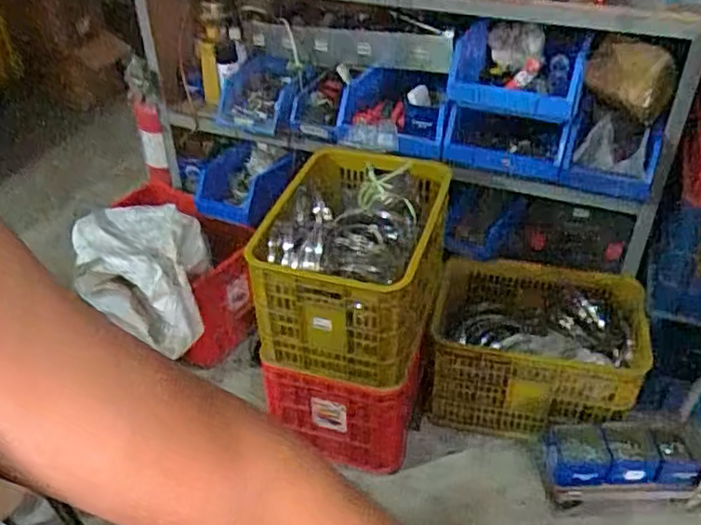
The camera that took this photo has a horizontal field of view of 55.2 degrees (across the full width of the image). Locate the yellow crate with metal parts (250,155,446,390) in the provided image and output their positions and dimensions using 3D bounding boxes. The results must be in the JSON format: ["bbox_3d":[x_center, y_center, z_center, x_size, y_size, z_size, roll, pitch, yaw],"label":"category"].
[{"bbox_3d":[0.005,-0.032,1.748,0.436,0.343,0.602,8,39,11],"label":"yellow crate with metal parts"}]

